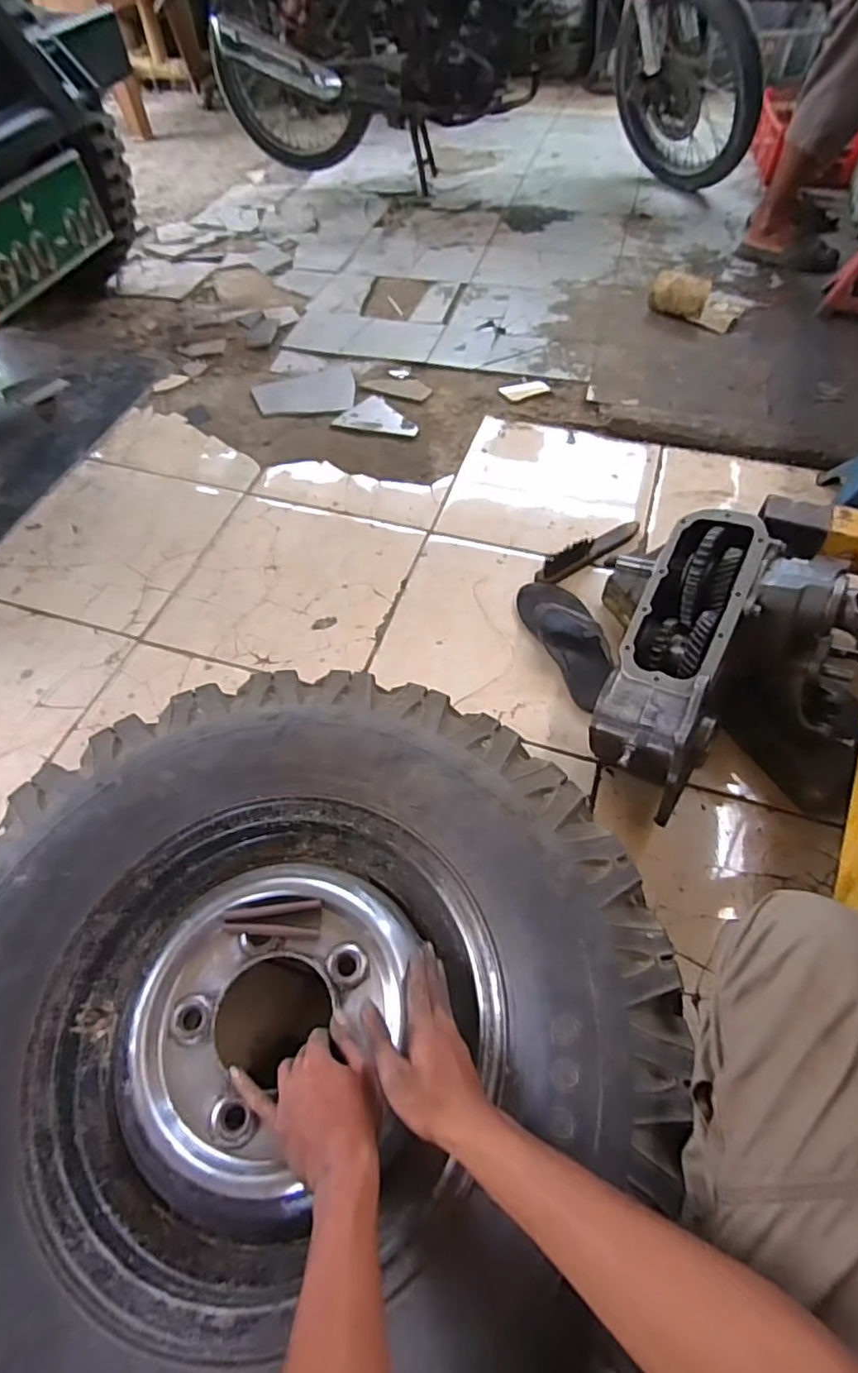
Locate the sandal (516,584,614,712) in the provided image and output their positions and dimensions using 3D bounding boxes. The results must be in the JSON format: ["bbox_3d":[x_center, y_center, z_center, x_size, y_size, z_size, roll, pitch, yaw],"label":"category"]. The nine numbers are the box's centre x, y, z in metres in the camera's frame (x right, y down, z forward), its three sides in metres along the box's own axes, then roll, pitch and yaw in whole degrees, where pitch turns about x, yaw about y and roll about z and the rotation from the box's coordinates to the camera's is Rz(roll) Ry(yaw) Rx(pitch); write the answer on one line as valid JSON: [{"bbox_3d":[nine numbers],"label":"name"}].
[{"bbox_3d":[0.240,-0.092,1.046,0.111,0.054,0.252,-16,60,-8],"label":"sandal"}]

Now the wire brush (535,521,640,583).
[{"bbox_3d":[0.313,-0.260,1.171,0.243,0.045,0.040,-27,62,-14],"label":"wire brush"}]

